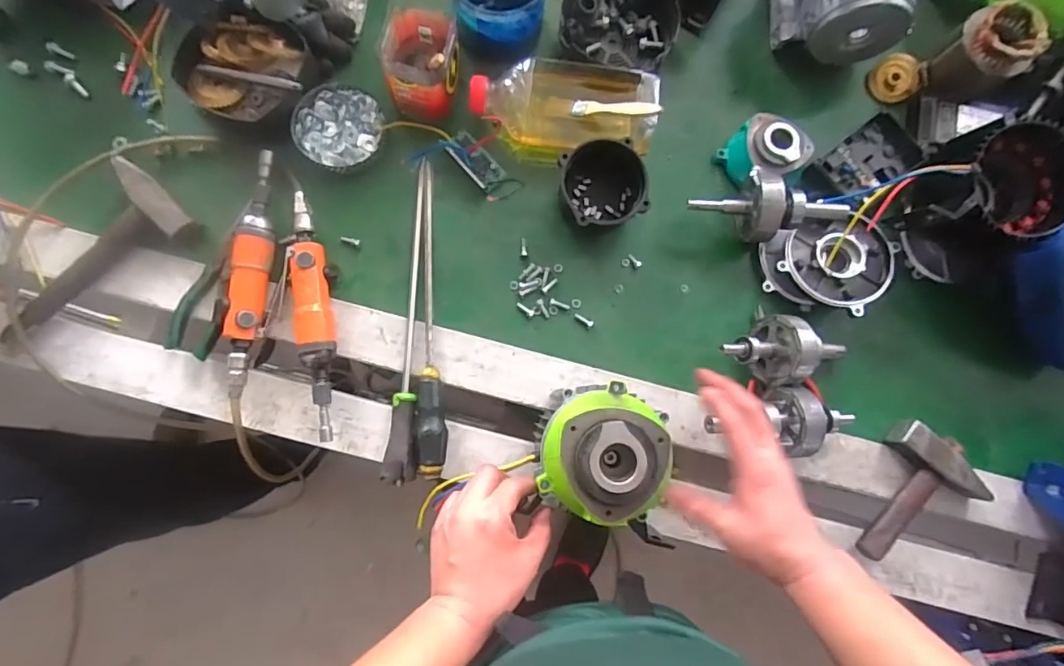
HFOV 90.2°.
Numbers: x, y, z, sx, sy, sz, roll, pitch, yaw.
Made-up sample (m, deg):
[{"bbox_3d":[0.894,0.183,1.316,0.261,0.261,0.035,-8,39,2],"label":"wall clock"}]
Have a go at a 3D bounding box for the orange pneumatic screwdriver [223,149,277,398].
[{"bbox_3d":[-0.310,-0.067,0.591,0.033,0.045,0.266,5,82,-2],"label":"orange pneumatic screwdriver"}]

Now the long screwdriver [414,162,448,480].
[{"bbox_3d":[-0.117,-0.017,0.594,0.032,0.025,0.347,-3,83,-3],"label":"long screwdriver"}]

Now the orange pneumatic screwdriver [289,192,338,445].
[{"bbox_3d":[-0.240,-0.022,0.586,0.041,0.041,0.276,-8,83,-4],"label":"orange pneumatic screwdriver"}]

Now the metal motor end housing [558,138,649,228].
[{"bbox_3d":[0.080,-0.172,0.606,0.094,0.055,0.095,0,83,-3],"label":"metal motor end housing"}]

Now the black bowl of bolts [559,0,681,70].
[{"bbox_3d":[0.103,-0.384,0.657,0.142,0.048,0.127,-8,83,-4],"label":"black bowl of bolts"}]

